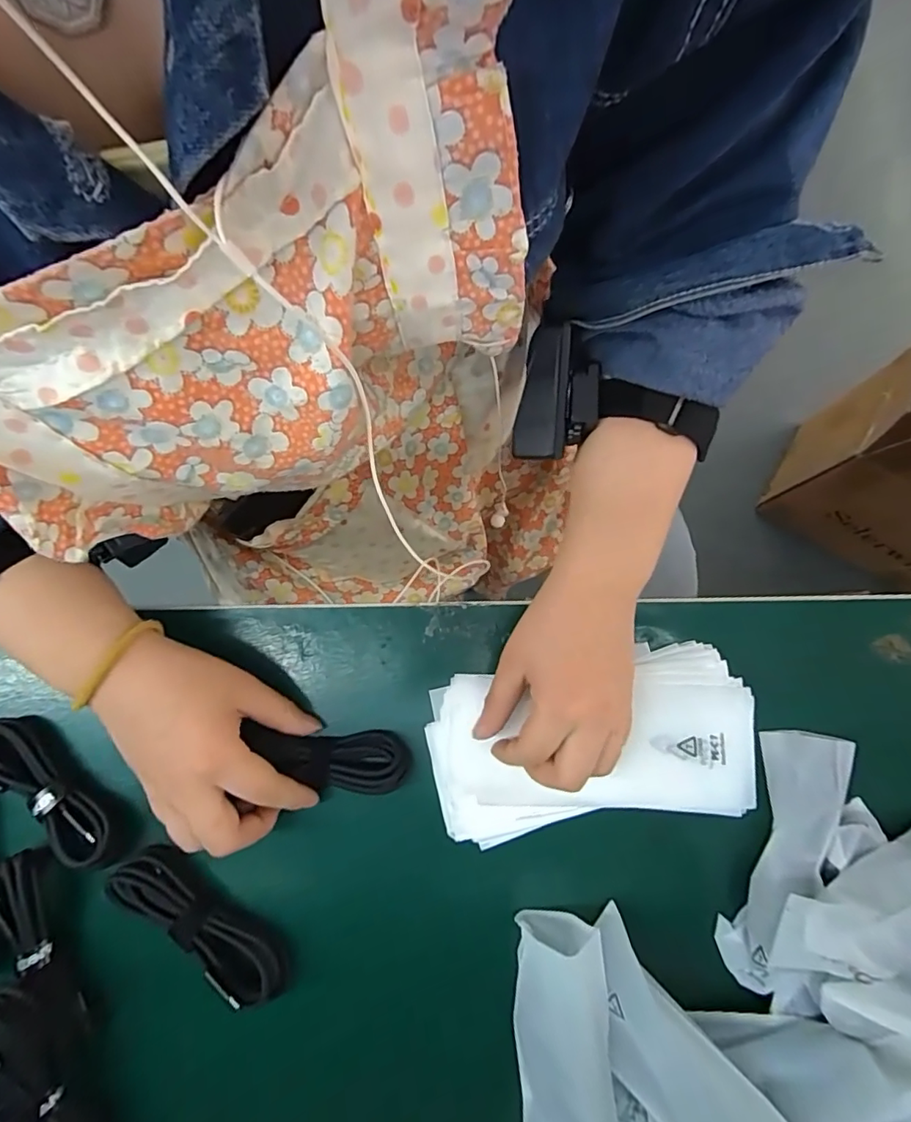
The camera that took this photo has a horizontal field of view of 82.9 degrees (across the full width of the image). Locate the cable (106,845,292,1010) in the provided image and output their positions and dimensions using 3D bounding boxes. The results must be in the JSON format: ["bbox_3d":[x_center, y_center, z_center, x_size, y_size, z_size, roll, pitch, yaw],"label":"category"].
[{"bbox_3d":[-0.144,0.207,0.293,0.113,0.018,0.036,30,82,6],"label":"cable"}]

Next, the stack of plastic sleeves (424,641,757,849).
[{"bbox_3d":[0.079,0.110,0.312,0.186,0.022,0.096,-11,79,3],"label":"stack of plastic sleeves"}]

